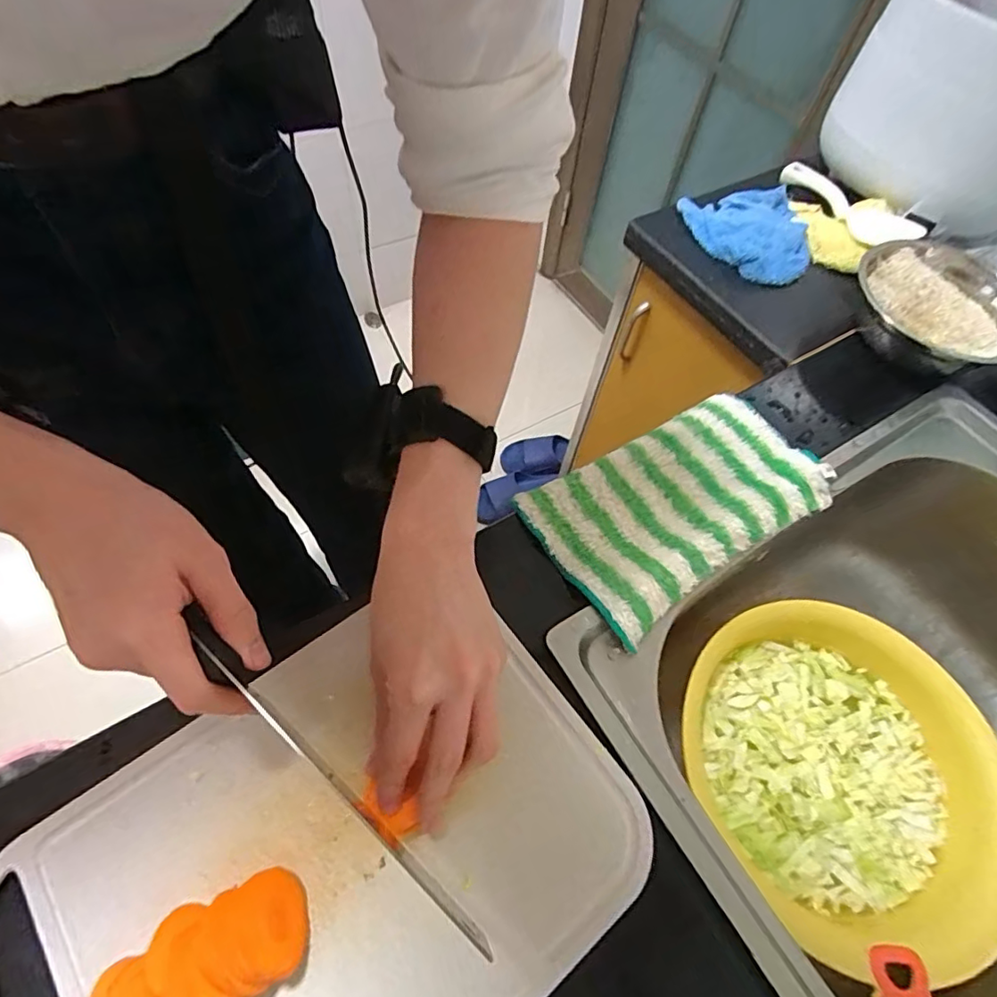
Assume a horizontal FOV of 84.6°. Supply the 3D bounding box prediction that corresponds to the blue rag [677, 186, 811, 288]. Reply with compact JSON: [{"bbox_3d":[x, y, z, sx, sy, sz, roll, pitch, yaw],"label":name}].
[{"bbox_3d":[0.293,-0.309,0.634,0.113,0.033,0.146,-10,59,-9],"label":"blue rag"}]

